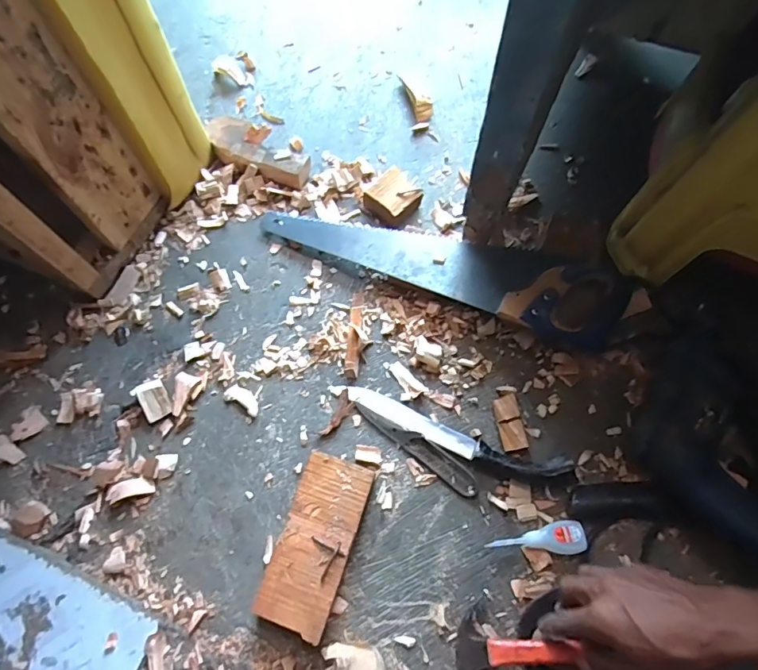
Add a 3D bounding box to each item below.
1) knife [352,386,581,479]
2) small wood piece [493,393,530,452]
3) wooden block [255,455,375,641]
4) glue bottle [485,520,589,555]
[{"bbox_3d":[0.088,0.121,0.573,0.269,0.027,0.035,20,70,7],"label":"knife"},{"bbox_3d":[0.160,0.107,0.580,0.027,0.022,0.064,-10,69,-5],"label":"small wood piece"},{"bbox_3d":[-0.068,0.228,0.533,0.078,0.035,0.176,17,69,6],"label":"wooden block"},{"bbox_3d":[0.177,0.230,0.537,0.107,0.019,0.033,-3,69,-2],"label":"glue bottle"}]

